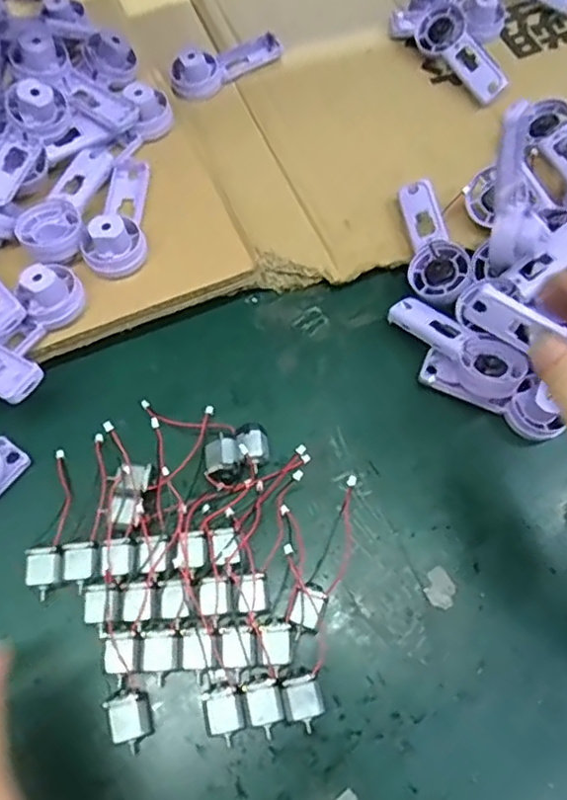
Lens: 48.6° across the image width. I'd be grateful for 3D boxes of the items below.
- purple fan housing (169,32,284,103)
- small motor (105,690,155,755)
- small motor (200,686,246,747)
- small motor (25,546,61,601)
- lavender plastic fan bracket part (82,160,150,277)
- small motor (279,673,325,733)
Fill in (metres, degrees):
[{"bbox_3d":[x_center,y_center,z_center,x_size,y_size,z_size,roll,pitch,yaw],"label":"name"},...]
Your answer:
[{"bbox_3d":[-0.047,-0.272,0.498,0.095,0.025,0.036,-38,73,-17],"label":"purple fan housing"},{"bbox_3d":[-0.075,0.161,0.314,0.019,0.017,0.026,-18,68,-10],"label":"small motor"},{"bbox_3d":[-0.029,0.158,0.314,0.018,0.014,0.024,-15,67,-8],"label":"small motor"},{"bbox_3d":[-0.129,0.095,0.341,0.018,0.015,0.026,-11,67,-6],"label":"small motor"},{"bbox_3d":[-0.107,-0.124,0.405,0.037,0.028,0.094,-1,66,-2],"label":"lavender plastic fan bracket part"},{"bbox_3d":[0.010,0.153,0.317,0.018,0.015,0.025,-15,68,-9],"label":"small motor"}]

